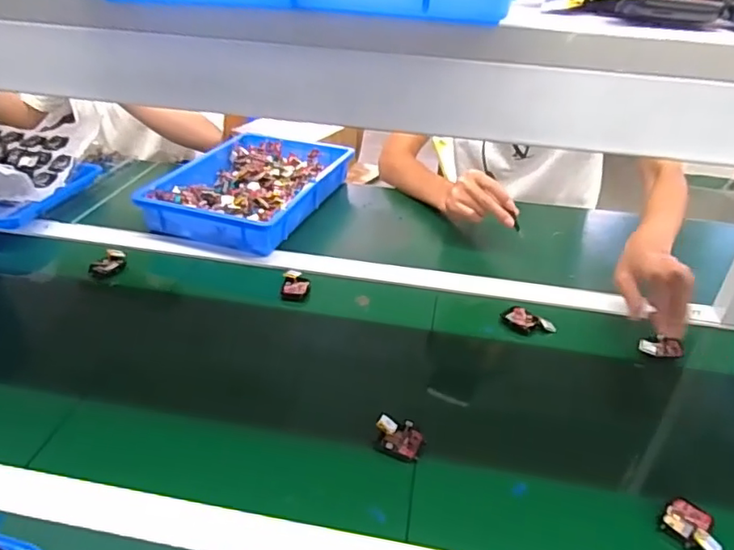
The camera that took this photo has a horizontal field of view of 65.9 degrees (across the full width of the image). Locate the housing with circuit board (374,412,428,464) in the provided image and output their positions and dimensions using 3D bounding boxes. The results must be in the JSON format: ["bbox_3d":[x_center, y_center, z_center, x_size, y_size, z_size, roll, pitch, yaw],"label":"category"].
[{"bbox_3d":[0.035,0.169,0.590,0.051,0.024,0.037,16,36,19],"label":"housing with circuit board"}]

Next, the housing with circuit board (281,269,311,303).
[{"bbox_3d":[-0.102,0.015,0.814,0.039,0.025,0.047,2,34,-2],"label":"housing with circuit board"}]

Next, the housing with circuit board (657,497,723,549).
[{"bbox_3d":[0.299,0.227,0.517,0.049,0.014,0.048,26,40,31],"label":"housing with circuit board"}]

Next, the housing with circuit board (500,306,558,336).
[{"bbox_3d":[0.218,0.065,0.769,0.069,0.017,0.035,24,39,29],"label":"housing with circuit board"}]

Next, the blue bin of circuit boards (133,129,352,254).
[{"bbox_3d":[-0.207,-0.167,1.030,0.261,0.056,0.383,15,36,17],"label":"blue bin of circuit boards"}]

